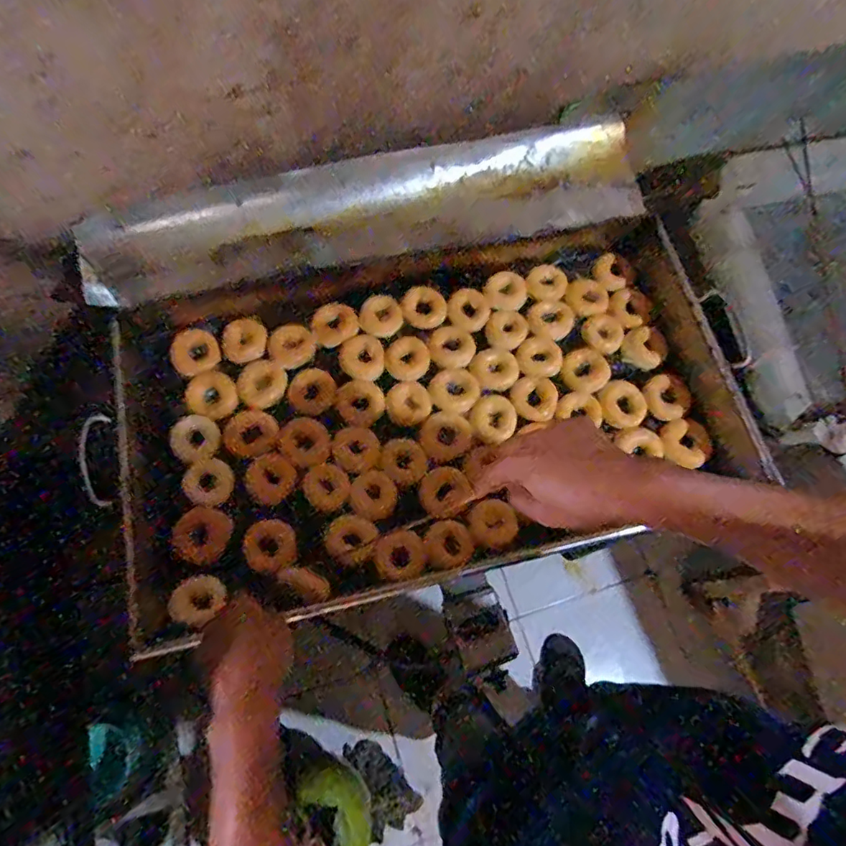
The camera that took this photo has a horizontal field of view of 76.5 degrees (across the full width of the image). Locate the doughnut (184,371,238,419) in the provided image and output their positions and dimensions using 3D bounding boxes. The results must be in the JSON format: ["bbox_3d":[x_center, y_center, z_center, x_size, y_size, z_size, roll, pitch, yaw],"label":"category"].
[{"bbox_3d":[-0.317,-0.042,0.807,0.069,0.021,0.070,0,69,-1],"label":"doughnut"}]

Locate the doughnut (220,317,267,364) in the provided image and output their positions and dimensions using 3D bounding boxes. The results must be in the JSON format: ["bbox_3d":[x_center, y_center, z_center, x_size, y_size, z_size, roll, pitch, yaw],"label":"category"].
[{"bbox_3d":[-0.279,-0.129,0.840,0.065,0.023,0.066,-13,70,-6],"label":"doughnut"}]

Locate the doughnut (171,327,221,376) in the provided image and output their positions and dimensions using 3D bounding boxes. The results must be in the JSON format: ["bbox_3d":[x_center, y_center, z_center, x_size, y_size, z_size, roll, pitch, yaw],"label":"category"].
[{"bbox_3d":[-0.345,-0.109,0.812,0.069,0.030,0.063,0,69,-1],"label":"doughnut"}]

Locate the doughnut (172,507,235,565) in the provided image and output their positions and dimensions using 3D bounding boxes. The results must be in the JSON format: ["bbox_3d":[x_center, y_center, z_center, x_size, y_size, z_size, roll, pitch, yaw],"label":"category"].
[{"bbox_3d":[-0.295,0.148,0.720,0.070,0.028,0.072,0,69,-1],"label":"doughnut"}]

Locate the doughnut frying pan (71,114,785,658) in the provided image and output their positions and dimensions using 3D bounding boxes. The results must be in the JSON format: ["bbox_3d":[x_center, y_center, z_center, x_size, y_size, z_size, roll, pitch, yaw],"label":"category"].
[{"bbox_3d":[0.005,-0.097,0.763,0.837,0.165,0.577,-18,70,-8],"label":"doughnut frying pan"}]

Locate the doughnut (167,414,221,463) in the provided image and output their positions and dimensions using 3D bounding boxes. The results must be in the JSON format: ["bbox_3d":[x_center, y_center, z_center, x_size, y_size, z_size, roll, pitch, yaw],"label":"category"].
[{"bbox_3d":[-0.330,0.022,0.778,0.066,0.025,0.068,0,69,-1],"label":"doughnut"}]

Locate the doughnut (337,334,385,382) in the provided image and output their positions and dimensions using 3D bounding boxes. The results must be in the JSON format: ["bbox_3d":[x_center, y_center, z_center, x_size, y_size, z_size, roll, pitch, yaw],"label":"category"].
[{"bbox_3d":[-0.091,-0.104,0.835,0.069,0.018,0.074,0,69,-1],"label":"doughnut"}]

